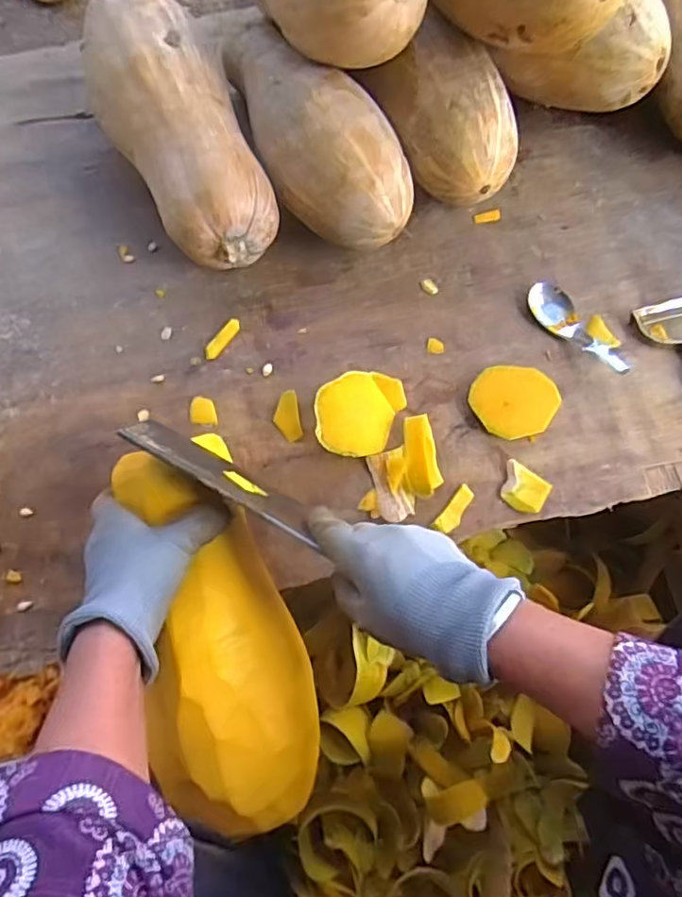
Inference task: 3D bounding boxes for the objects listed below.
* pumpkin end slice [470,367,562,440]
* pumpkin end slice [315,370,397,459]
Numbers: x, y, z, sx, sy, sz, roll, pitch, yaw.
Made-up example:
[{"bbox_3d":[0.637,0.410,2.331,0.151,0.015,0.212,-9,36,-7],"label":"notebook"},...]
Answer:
[{"bbox_3d":[0.149,-0.039,0.526,0.070,0.025,0.058,9,70,5],"label":"pumpkin end slice"},{"bbox_3d":[0.011,-0.029,0.529,0.069,0.013,0.069,-1,93,-12],"label":"pumpkin end slice"}]

